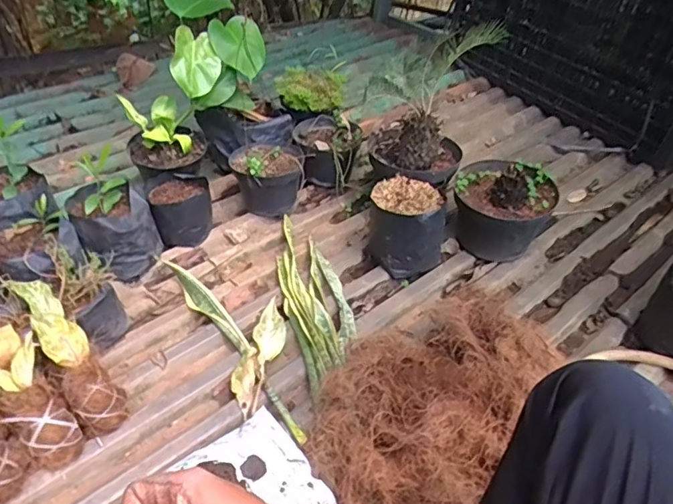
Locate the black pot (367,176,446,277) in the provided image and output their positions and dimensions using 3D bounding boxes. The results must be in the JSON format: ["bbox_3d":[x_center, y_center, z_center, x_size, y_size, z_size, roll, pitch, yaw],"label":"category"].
[{"bbox_3d":[0.150,-0.046,1.162,0.168,0.171,0.136,15,42,6],"label":"black pot"}]

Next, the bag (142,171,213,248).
[{"bbox_3d":[-0.347,-0.093,1.193,0.131,0.115,0.131,-9,45,-19],"label":"bag"}]

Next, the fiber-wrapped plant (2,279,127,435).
[{"bbox_3d":[-0.430,0.151,0.851,0.078,0.063,0.298,-30,78,-34],"label":"fiber-wrapped plant"}]

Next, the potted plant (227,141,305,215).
[{"bbox_3d":[-0.172,-0.178,1.292,0.149,0.145,0.168,-13,46,-22],"label":"potted plant"}]

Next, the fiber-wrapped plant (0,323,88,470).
[{"bbox_3d":[-0.461,0.208,0.796,0.081,0.071,0.243,-30,85,-34],"label":"fiber-wrapped plant"}]

